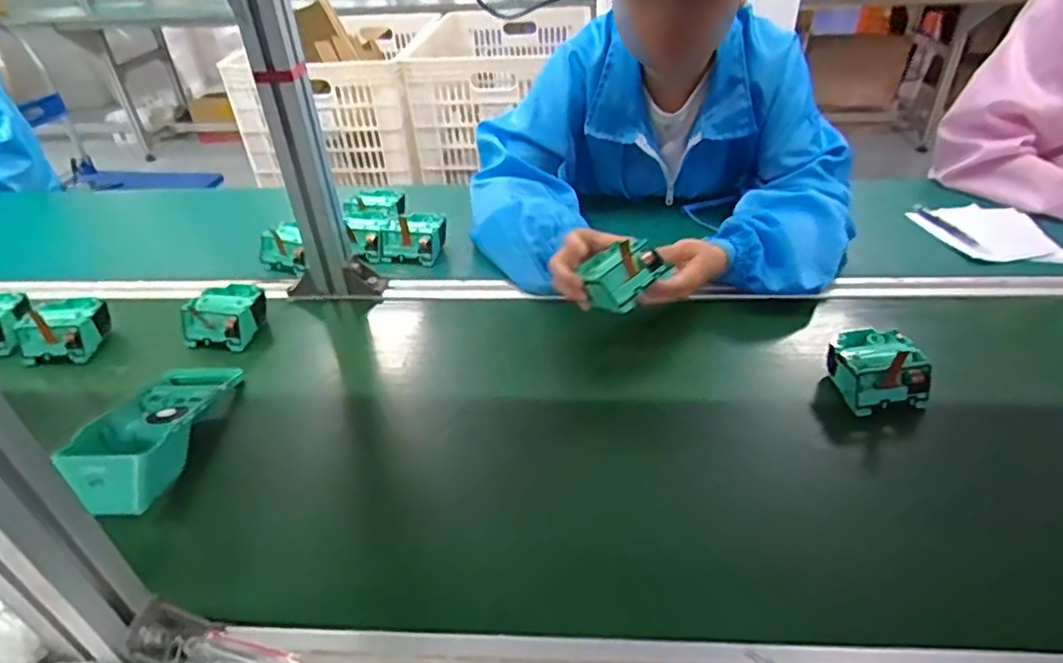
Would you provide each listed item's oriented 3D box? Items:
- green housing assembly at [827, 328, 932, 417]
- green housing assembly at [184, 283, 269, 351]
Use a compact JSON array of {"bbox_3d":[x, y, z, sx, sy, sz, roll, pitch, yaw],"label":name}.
[{"bbox_3d":[0.325,0.035,0.579,0.073,0.047,0.078,-6,35,-4],"label":"green housing assembly"},{"bbox_3d":[-0.348,-0.018,0.703,0.082,0.047,0.076,2,36,8],"label":"green housing assembly"}]

